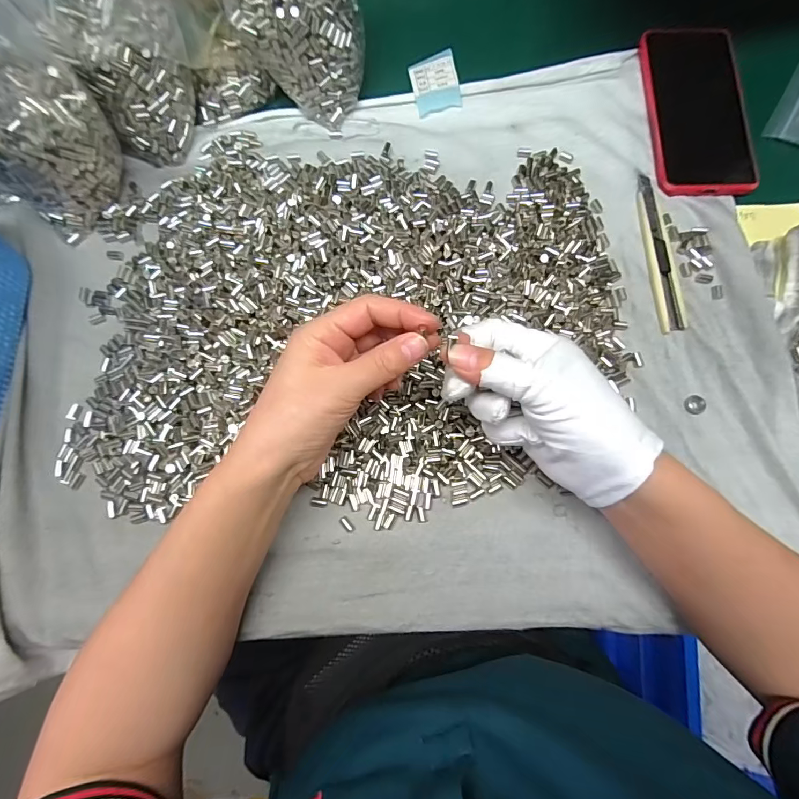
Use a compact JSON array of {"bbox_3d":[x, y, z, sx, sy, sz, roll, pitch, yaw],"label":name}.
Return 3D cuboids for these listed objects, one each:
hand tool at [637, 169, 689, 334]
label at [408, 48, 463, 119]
[{"bbox_3d":[0.207,-0.119,0.339,0.020,0.004,0.135,-3,77,0],"label":"hand tool"},{"bbox_3d":[0.032,-0.279,0.376,0.040,0.014,0.049,-13,78,-2],"label":"label"}]

